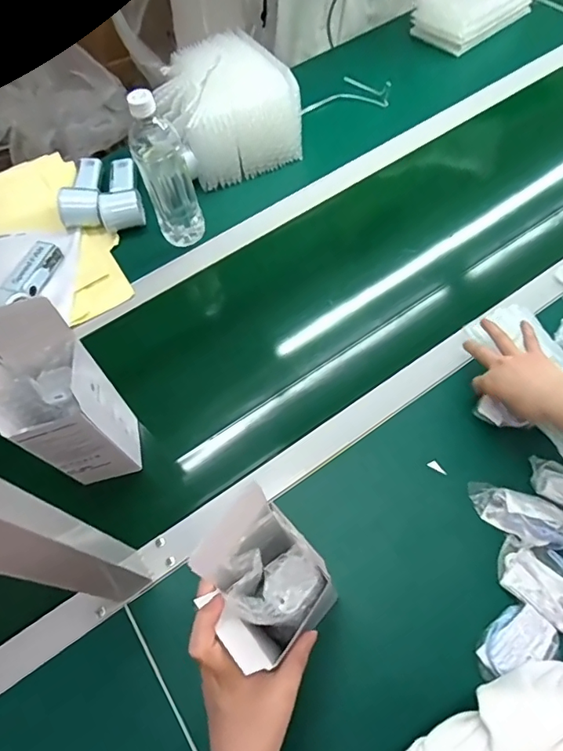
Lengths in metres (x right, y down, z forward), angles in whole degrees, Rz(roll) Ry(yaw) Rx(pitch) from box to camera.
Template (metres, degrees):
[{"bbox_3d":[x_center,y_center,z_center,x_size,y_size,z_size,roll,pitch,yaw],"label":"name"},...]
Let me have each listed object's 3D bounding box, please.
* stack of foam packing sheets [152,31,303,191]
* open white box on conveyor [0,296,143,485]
[{"bbox_3d":[-0.093,-0.445,0.806,0.198,0.133,0.204,-21,62,-7],"label":"stack of foam packing sheets"},{"bbox_3d":[-0.221,0.030,0.511,0.079,0.216,0.094,-9,61,-1],"label":"open white box on conveyor"}]

